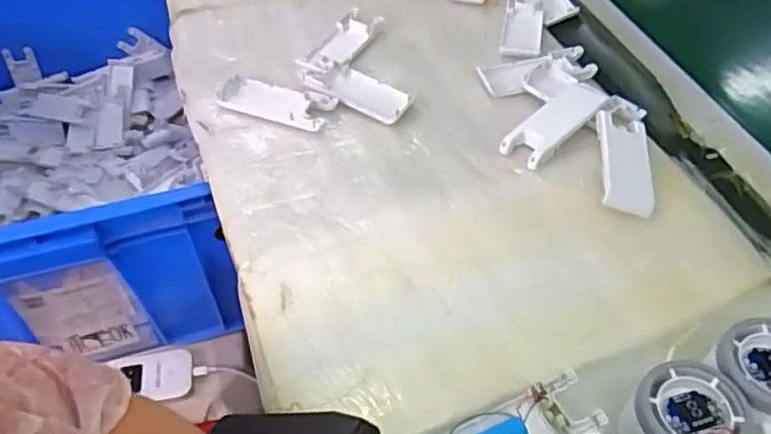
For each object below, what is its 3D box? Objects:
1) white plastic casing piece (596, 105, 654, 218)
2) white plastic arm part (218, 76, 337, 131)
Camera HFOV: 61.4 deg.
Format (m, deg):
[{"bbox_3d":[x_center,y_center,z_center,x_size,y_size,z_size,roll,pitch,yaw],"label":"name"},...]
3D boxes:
[{"bbox_3d":[0.191,-0.047,0.521,0.041,0.021,0.119,6,50,7],"label":"white plastic casing piece"},{"bbox_3d":[-0.099,-0.103,0.584,0.102,0.008,0.039,14,52,13],"label":"white plastic arm part"}]

